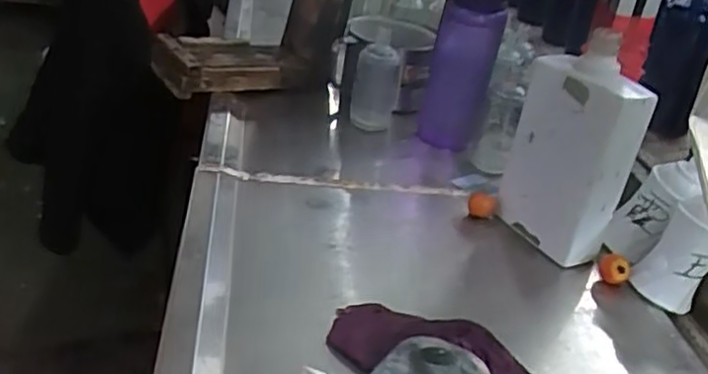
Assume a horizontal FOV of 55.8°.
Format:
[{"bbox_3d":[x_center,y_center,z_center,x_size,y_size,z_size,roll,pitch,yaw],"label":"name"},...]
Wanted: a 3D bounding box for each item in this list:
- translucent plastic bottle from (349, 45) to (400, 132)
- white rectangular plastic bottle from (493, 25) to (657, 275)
[{"bbox_3d":[0.027,-0.127,0.841,0.056,0.102,0.047,9,27,-1],"label":"translucent plastic bottle"},{"bbox_3d":[0.203,-0.031,0.628,0.055,0.195,0.109,-3,30,-23],"label":"white rectangular plastic bottle"}]

